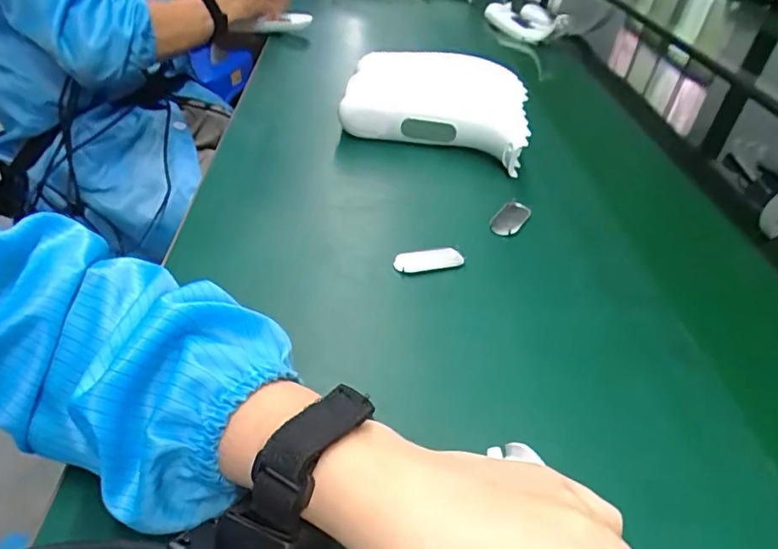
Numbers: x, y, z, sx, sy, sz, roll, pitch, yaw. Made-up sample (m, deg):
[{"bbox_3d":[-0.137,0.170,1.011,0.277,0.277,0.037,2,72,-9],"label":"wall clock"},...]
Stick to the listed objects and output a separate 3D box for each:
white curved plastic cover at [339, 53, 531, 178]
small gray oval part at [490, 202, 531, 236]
[{"bbox_3d":[0.067,-0.217,0.665,0.245,0.064,0.252,18,39,14],"label":"white curved plastic cover"},{"bbox_3d":[0.112,-0.051,0.498,0.024,0.008,0.057,23,41,20],"label":"small gray oval part"}]

